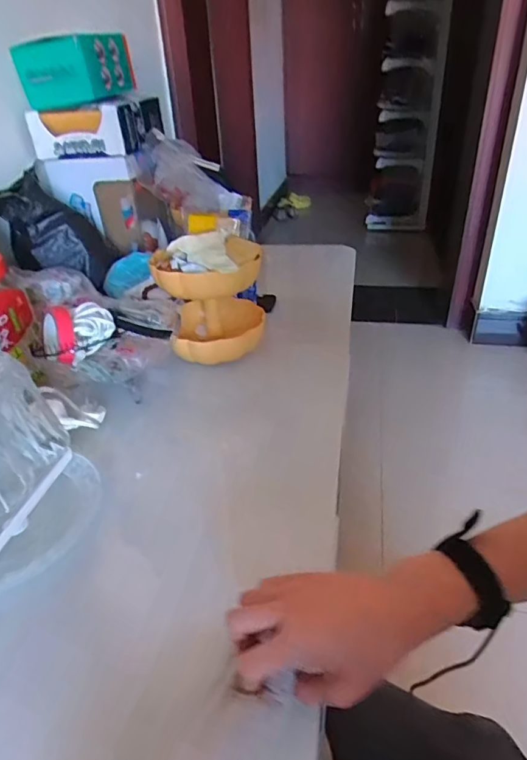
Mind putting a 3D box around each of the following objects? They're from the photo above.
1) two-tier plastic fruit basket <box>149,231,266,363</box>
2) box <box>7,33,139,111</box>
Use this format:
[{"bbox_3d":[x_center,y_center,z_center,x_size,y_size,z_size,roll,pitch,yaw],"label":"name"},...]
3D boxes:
[{"bbox_3d":[-0.088,-0.139,0.826,0.166,0.207,0.171,-6,32,-4],"label":"two-tier plastic fruit basket"},{"bbox_3d":[-0.411,-0.682,1.071,0.185,0.122,0.197,5,33,13],"label":"box"}]

